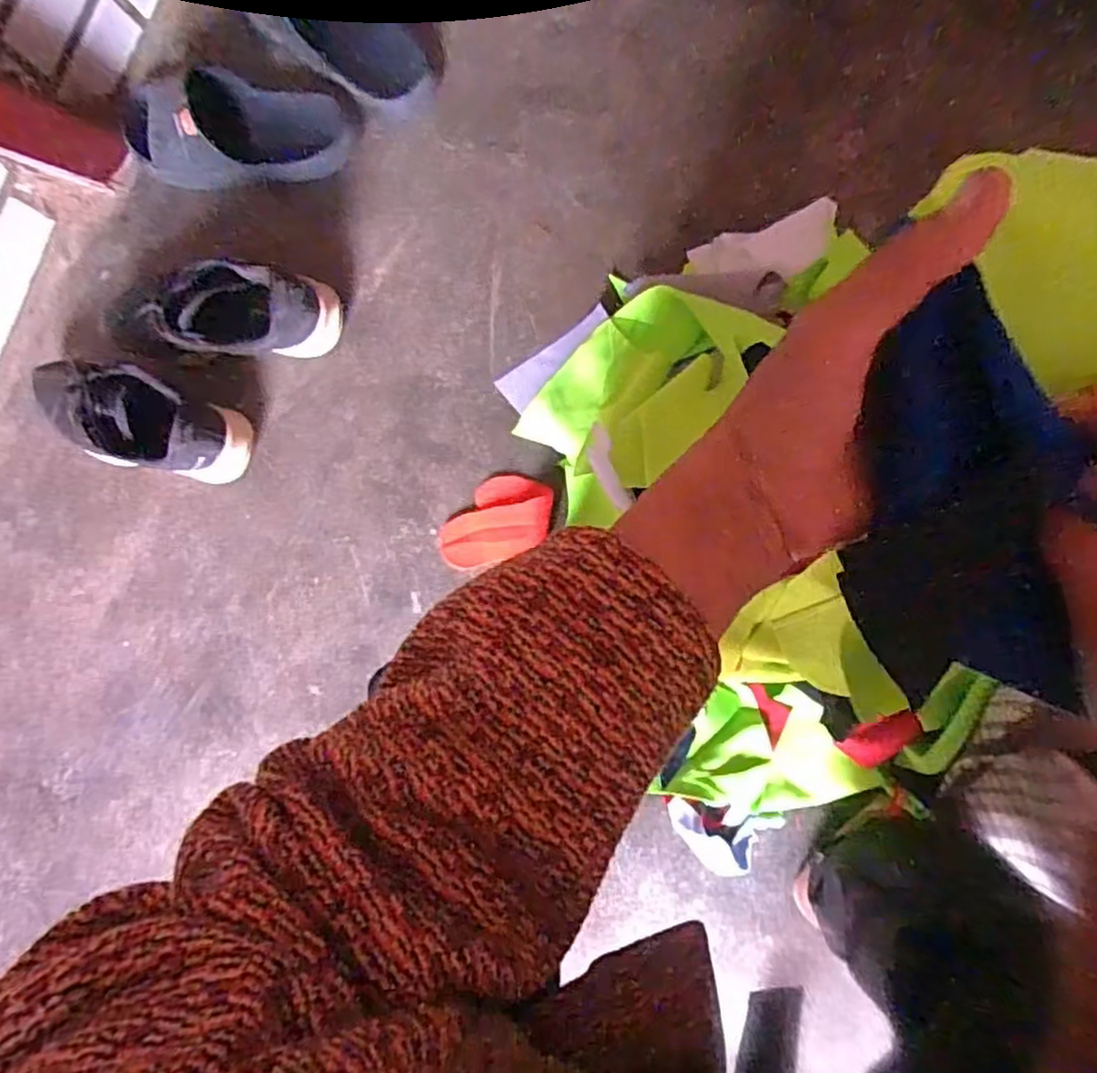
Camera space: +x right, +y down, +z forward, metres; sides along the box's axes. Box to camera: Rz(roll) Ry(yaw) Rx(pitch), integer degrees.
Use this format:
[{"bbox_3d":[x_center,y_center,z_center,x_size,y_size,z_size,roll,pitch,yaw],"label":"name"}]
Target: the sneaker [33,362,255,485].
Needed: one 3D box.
[{"bbox_3d":[-0.465,-0.130,0.766,0.261,0.094,0.100,11,89,9],"label":"sneaker"}]

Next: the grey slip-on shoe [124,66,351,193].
[{"bbox_3d":[-0.362,-0.451,0.782,0.277,0.063,0.110,-4,87,8],"label":"grey slip-on shoe"}]

